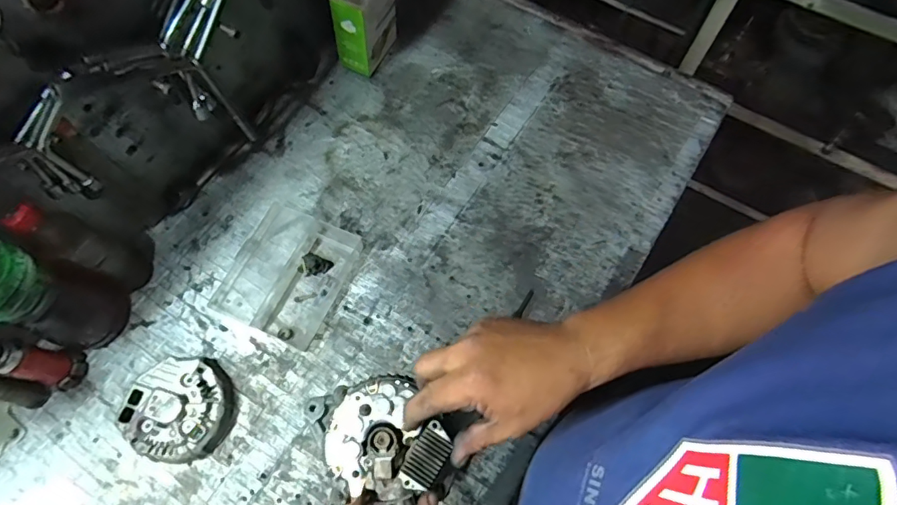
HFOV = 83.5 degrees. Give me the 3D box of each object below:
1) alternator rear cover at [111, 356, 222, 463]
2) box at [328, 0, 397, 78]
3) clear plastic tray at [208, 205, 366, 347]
[{"bbox_3d":[-0.310,0.181,0.577,0.112,0.040,0.111,-35,71,-13],"label":"alternator rear cover"},{"bbox_3d":[-0.117,-0.341,0.715,0.059,0.166,0.098,26,70,11],"label":"box"},{"bbox_3d":[-0.209,0.024,0.649,0.145,0.022,0.157,22,70,10],"label":"clear plastic tray"}]

